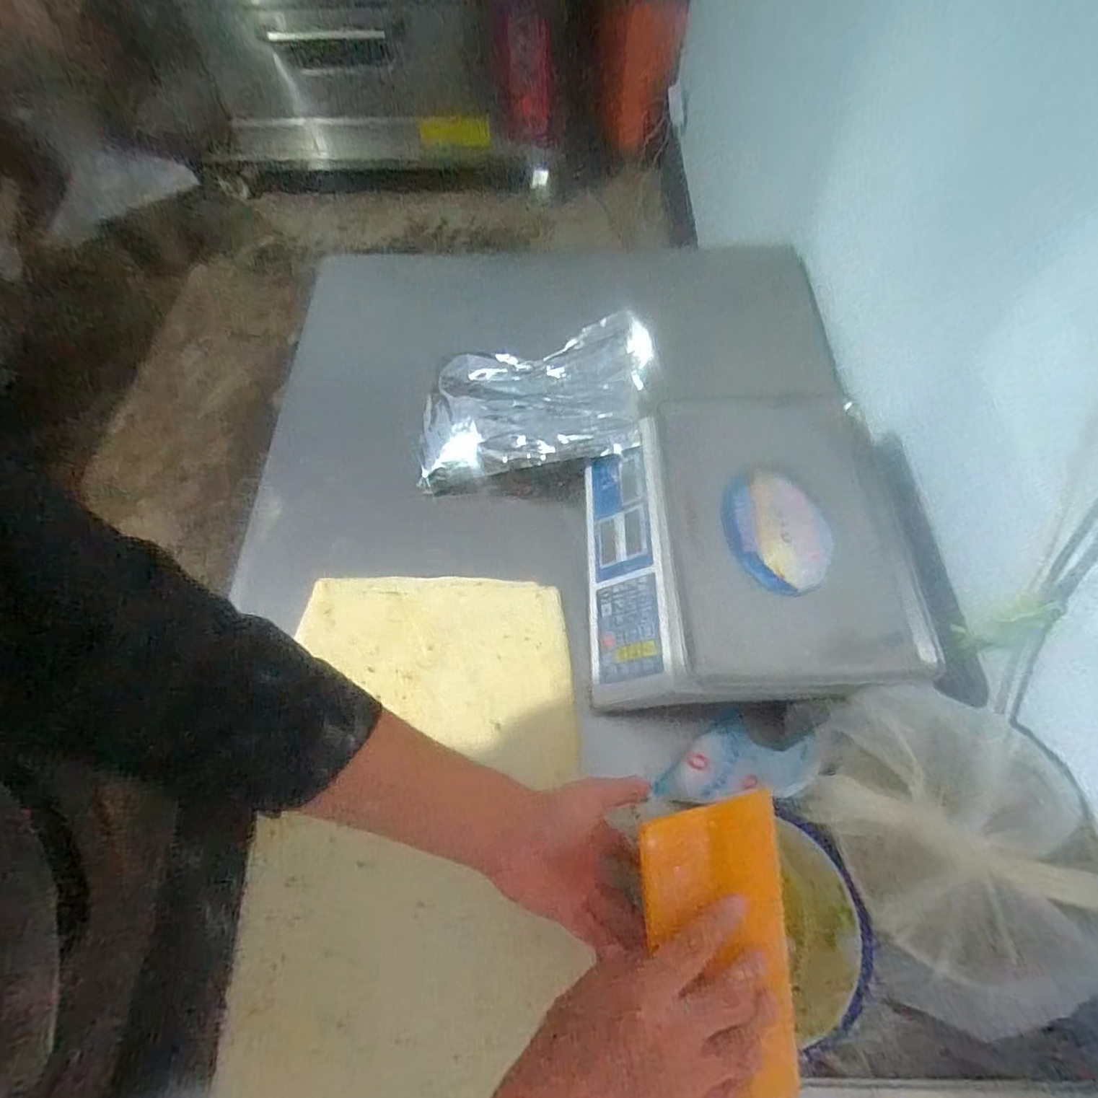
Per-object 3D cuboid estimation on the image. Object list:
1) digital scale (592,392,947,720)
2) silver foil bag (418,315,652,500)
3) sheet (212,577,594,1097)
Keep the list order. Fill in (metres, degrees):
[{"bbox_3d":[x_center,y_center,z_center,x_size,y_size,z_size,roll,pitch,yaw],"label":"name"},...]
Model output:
[{"bbox_3d":[0.205,-0.006,0.628,0.318,0.102,0.345,0,63,1],"label":"digital scale"},{"bbox_3d":[-0.022,-0.193,0.768,0.310,0.068,0.192,-6,64,7],"label":"silver foil bag"},{"bbox_3d":[-0.113,0.482,0.459,0.318,0.018,1.003,-4,63,-1],"label":"sheet"}]

